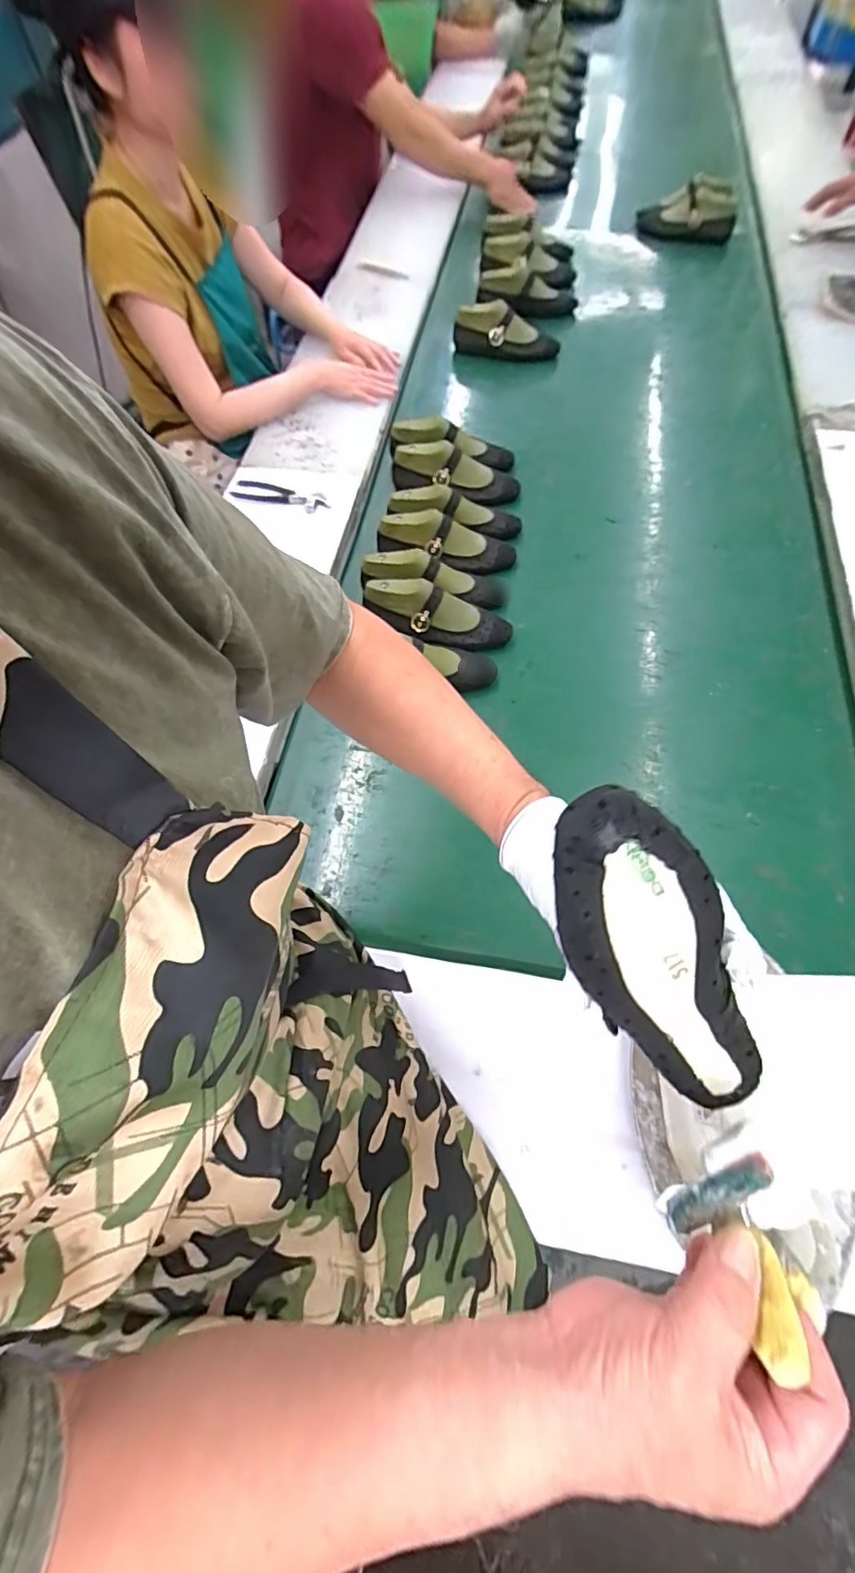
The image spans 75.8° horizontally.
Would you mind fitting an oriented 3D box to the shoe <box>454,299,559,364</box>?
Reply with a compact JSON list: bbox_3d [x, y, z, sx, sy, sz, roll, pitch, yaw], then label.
[{"bbox_3d":[0.192,-1.100,1.328,0.255,0.106,0.112,1,64,3],"label":"shoe"}]

